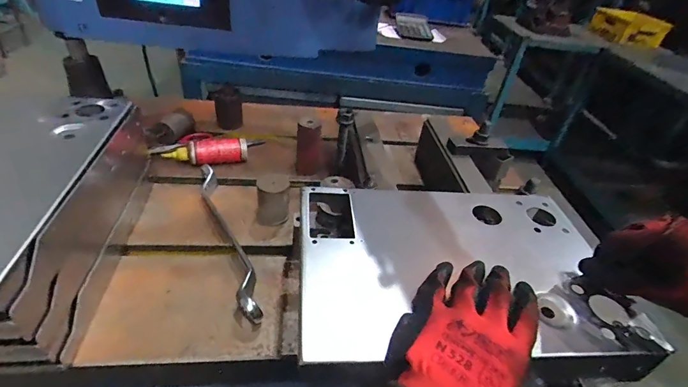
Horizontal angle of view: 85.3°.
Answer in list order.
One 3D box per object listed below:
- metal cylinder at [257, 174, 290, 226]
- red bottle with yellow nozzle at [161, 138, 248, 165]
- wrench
[{"bbox_3d":[-0.103,0.009,0.538,0.047,0.059,0.045,1,38,-8],"label":"metal cylinder"},{"bbox_3d":[-0.231,-0.067,0.631,0.133,0.037,0.042,-11,41,-22],"label":"red bottle with yellow nozzle"},{"bbox_3d":[-0.159,0.052,0.504,0.026,0.032,0.288,-13,42,-24],"label":"wrench"}]

